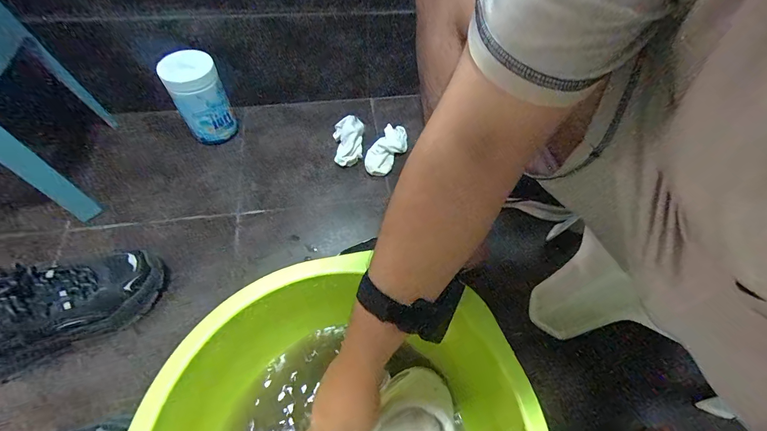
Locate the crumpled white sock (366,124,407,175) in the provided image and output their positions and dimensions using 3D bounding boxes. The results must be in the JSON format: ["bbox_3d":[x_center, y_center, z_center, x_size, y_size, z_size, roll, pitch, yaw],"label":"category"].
[{"bbox_3d":[0.009,-0.144,0.750,0.062,0.031,0.137,27,60,13],"label":"crumpled white sock"}]

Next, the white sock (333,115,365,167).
[{"bbox_3d":[-0.073,-0.157,0.733,0.062,0.061,0.096,-2,58,-5],"label":"white sock"}]

